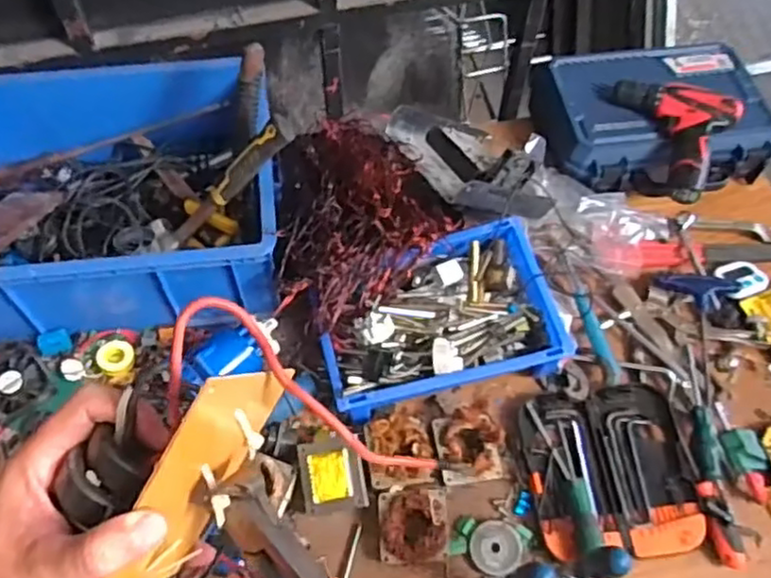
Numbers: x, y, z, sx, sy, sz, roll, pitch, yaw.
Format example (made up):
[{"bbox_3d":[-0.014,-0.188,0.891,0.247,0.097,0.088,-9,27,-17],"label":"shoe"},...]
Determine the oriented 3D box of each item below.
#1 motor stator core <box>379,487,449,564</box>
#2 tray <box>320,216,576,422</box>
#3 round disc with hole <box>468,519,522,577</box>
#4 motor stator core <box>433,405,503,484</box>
[{"bbox_3d":[0.033,0.283,0.804,0.080,0.040,0.085,2,58,0],"label":"motor stator core"},{"bbox_3d":[0.067,0.041,0.912,0.320,0.086,0.209,-12,59,-9],"label":"tray"},{"bbox_3d":[0.134,0.311,0.811,0.066,0.011,0.062,1,58,-1],"label":"round disc with hole"},{"bbox_3d":[0.107,0.198,0.853,0.088,0.048,0.087,-8,59,-7],"label":"motor stator core"}]

